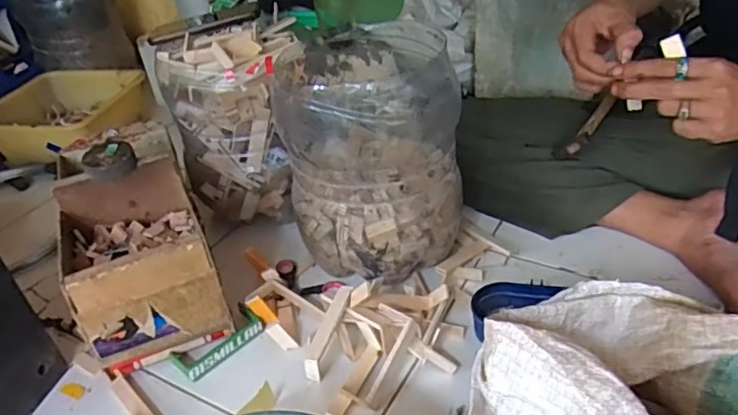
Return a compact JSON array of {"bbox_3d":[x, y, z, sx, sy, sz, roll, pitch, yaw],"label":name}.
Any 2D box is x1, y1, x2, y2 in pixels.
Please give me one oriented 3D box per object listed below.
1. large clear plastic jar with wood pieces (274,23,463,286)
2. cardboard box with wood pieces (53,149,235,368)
[{"bbox_3d":[0.005,-0.082,0.820,0.222,0.261,0.251,-7,35,0],"label":"large clear plastic jar with wood pieces"},{"bbox_3d":[-0.287,0.073,0.747,0.157,0.177,0.180,-19,37,-16],"label":"cardboard box with wood pieces"}]

